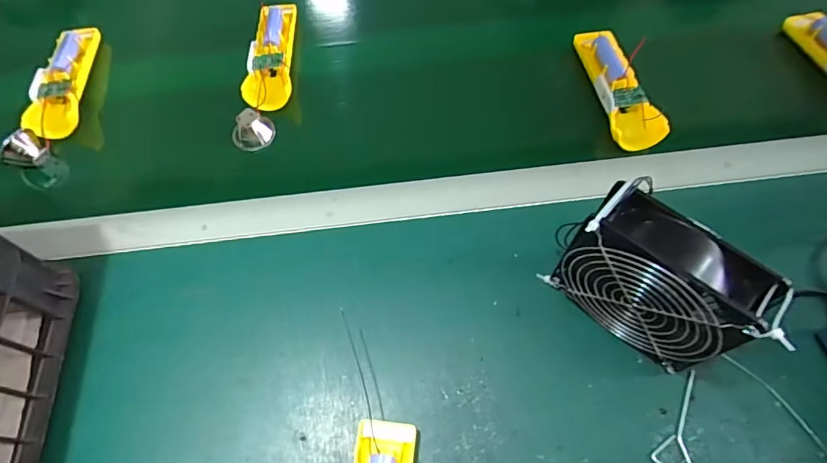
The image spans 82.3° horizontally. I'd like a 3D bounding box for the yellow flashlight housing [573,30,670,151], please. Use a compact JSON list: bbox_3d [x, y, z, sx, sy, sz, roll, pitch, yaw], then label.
[{"bbox_3d":[0.216,-0.160,0.507,0.047,0.025,0.161,-8,62,-3],"label":"yellow flashlight housing"}]

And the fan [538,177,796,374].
[{"bbox_3d":[0.172,0.038,0.343,0.124,0.116,0.049,36,68,18],"label":"fan"}]

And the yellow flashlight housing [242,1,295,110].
[{"bbox_3d":[-0.165,-0.208,0.549,0.051,0.021,0.160,-6,62,-2],"label":"yellow flashlight housing"}]

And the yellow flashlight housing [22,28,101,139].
[{"bbox_3d":[-0.398,-0.176,0.537,0.051,0.024,0.155,-9,62,-4],"label":"yellow flashlight housing"}]

